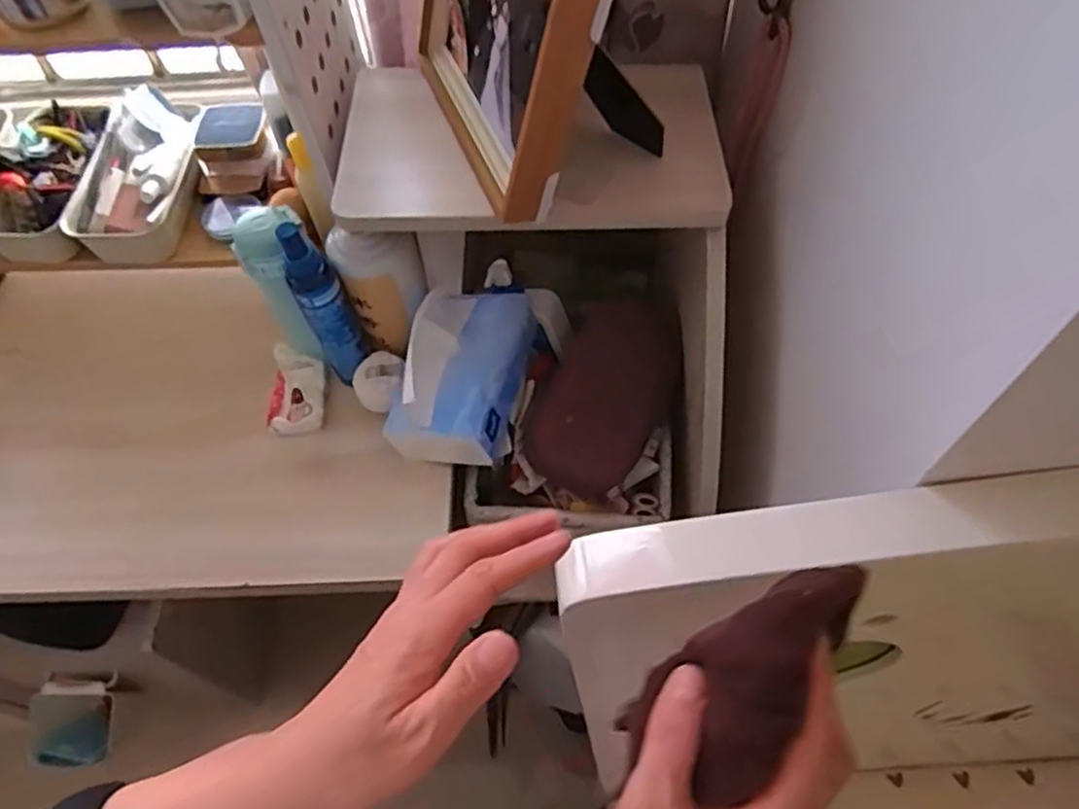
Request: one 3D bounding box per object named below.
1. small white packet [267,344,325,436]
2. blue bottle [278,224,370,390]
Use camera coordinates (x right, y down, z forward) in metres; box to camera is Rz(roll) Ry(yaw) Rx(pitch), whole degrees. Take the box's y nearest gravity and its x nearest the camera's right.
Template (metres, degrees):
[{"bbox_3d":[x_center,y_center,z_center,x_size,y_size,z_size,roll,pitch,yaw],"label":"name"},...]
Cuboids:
[{"bbox_3d":[-0.246,-0.014,0.728,0.054,0.034,0.086,-9,58,-3],"label":"small white packet"},{"bbox_3d":[-0.192,-0.086,0.657,0.046,0.181,0.036,-30,61,-15],"label":"blue bottle"}]

